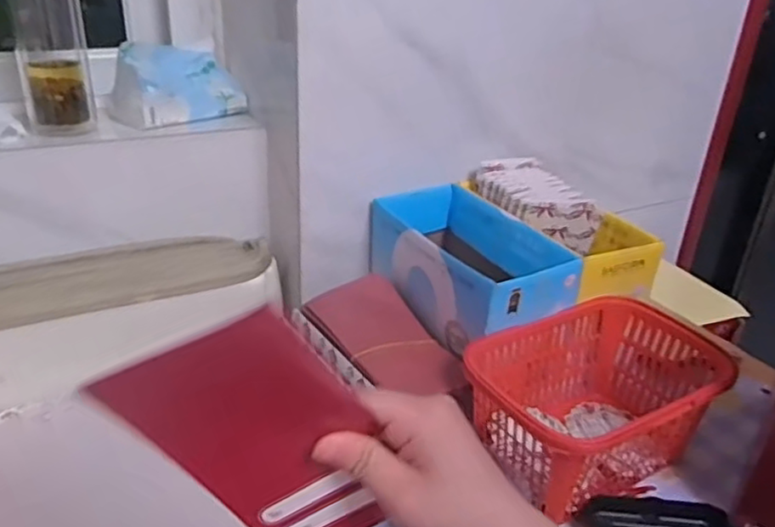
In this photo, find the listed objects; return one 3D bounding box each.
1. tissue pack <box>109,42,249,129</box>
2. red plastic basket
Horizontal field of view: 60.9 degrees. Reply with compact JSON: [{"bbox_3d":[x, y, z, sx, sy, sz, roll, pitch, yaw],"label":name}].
[{"bbox_3d":[-0.235,-0.203,0.739,0.131,0.072,0.083,-22,37,-39],"label":"tissue pack"},{"bbox_3d":[0.181,0.129,0.594,0.227,0.108,0.152,-13,31,-28],"label":"red plastic basket"}]

